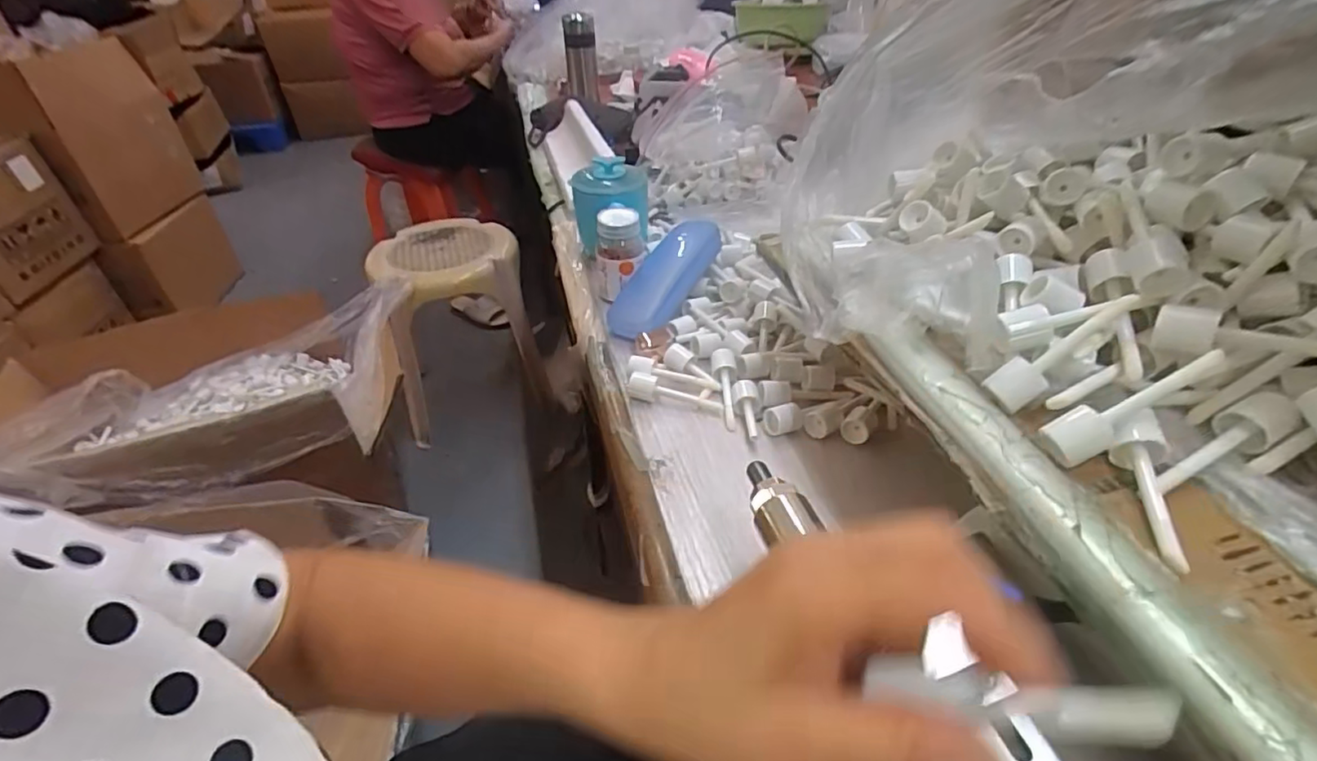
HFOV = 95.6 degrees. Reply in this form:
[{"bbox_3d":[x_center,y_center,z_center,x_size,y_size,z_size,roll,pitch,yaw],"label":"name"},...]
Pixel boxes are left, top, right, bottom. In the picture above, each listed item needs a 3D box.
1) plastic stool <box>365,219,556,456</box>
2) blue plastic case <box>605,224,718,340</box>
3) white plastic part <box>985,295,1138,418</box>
[{"bbox_3d":[-0.493,-0.135,1.494,0.342,0.420,0.354,-16,41,-16],"label":"plastic stool"},{"bbox_3d":[0.005,-0.093,0.563,0.067,0.031,0.142,23,66,29],"label":"blue plastic case"},{"bbox_3d":[0.194,-0.014,0.287,0.076,0.014,0.017,-38,42,7],"label":"white plastic part"}]

